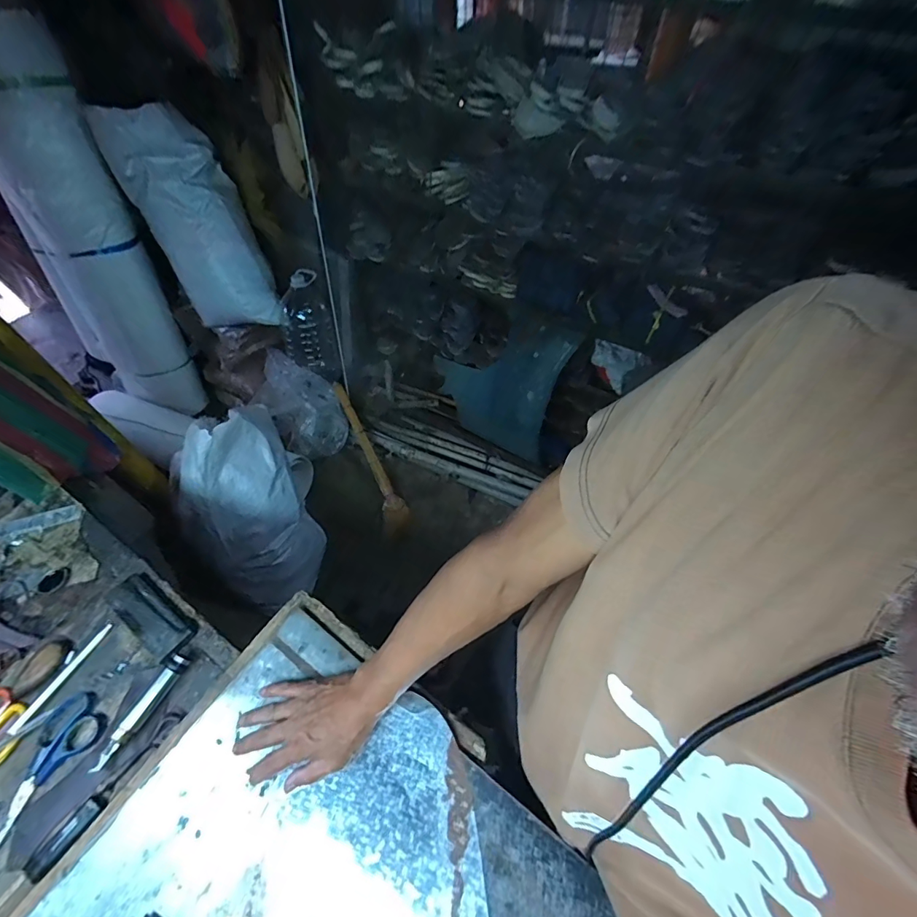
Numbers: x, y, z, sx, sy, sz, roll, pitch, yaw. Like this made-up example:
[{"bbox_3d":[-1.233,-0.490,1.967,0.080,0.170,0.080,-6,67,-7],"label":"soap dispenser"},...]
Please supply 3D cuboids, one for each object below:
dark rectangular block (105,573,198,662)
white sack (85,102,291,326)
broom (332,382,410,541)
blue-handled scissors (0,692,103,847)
[{"bbox_3d":[-0.443,0.223,0.619,0.156,0.015,0.059,31,59,21],"label":"dark rectangular block"},{"bbox_3d":[-0.905,-0.820,1.549,0.313,0.719,0.272,-39,33,-25],"label":"white sack"},{"bbox_3d":[-0.350,0.000,1.723,0.109,0.078,0.665,-23,81,-16],"label":"broom"},{"bbox_3d":[-0.508,0.372,0.523,0.069,0.014,0.154,25,57,18],"label":"blue-handled scissors"}]

